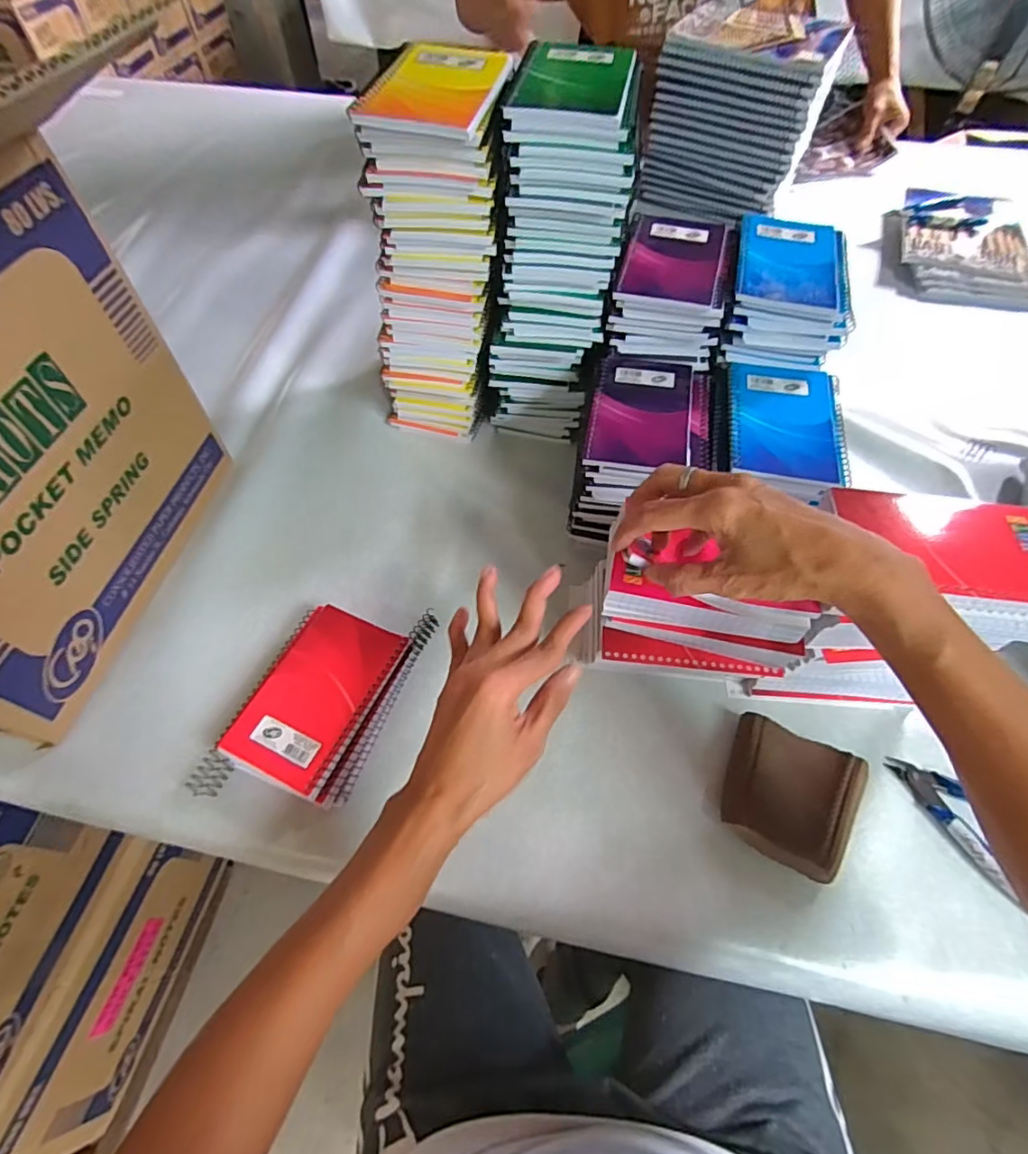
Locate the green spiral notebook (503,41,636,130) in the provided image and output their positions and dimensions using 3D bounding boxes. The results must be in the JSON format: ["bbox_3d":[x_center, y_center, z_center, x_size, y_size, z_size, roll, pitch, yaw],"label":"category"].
[{"bbox_3d":[0.043,-0.361,0.398,0.082,0.011,0.124,9,58,6],"label":"green spiral notebook"}]

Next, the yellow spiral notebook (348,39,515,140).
[{"bbox_3d":[-0.053,-0.343,0.383,0.085,0.014,0.116,11,58,6],"label":"yellow spiral notebook"}]

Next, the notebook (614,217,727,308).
[{"bbox_3d":[0.139,-0.279,0.476,0.084,0.007,0.122,11,58,7],"label":"notebook"}]

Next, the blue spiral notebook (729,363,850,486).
[{"bbox_3d":[0.223,-0.128,0.447,0.090,0.009,0.134,8,58,5],"label":"blue spiral notebook"}]

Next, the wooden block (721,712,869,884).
[{"bbox_3d":[0.195,0.156,0.389,0.087,0.021,0.090,22,61,12],"label":"wooden block"}]

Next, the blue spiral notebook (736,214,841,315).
[{"bbox_3d":[0.235,-0.271,0.469,0.082,0.013,0.118,12,58,7],"label":"blue spiral notebook"}]

